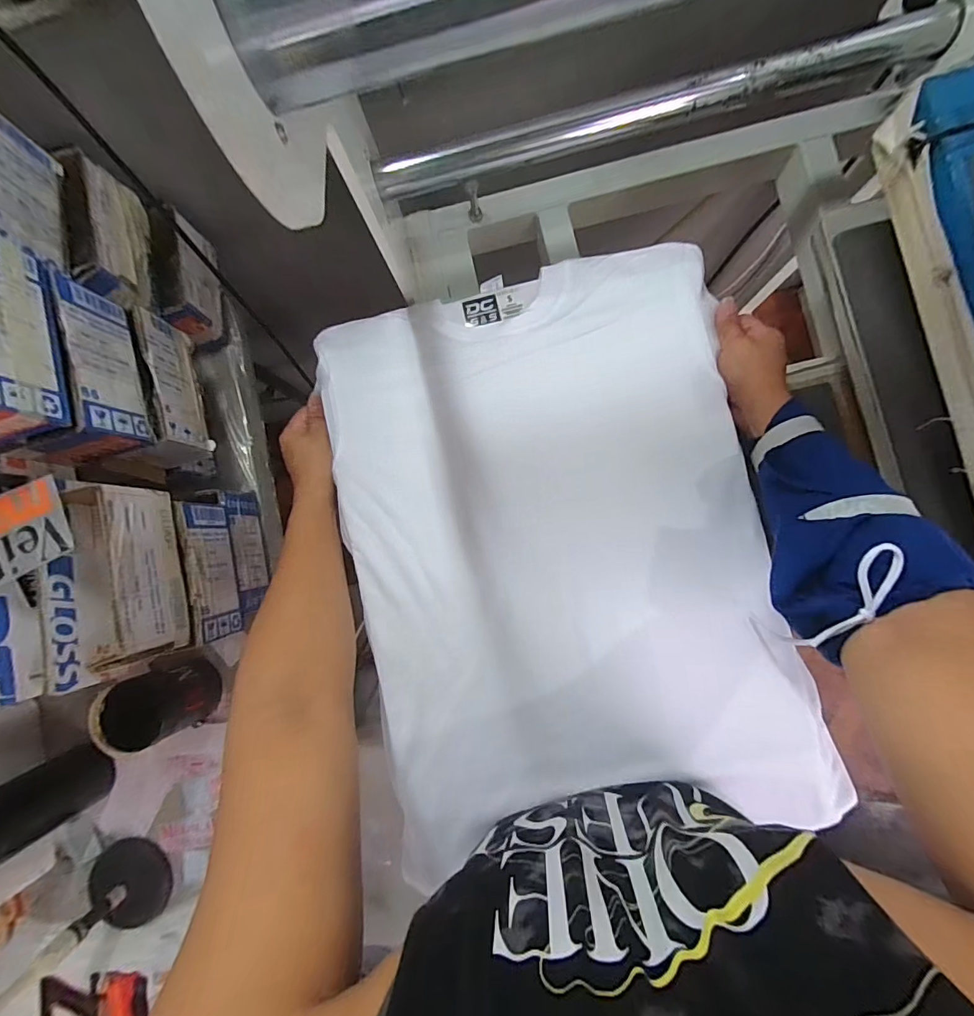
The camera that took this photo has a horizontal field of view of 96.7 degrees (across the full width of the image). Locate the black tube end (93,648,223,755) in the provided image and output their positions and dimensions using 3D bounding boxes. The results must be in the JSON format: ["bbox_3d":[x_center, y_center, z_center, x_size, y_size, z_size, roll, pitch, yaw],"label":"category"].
[{"bbox_3d":[-0.404,0.233,0.531,0.086,0.103,0.088,-18,86,3],"label":"black tube end"}]

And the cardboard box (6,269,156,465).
[{"bbox_3d":[-0.394,-0.127,0.412,0.080,0.075,0.157,-11,86,4],"label":"cardboard box"}]

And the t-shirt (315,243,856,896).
[{"bbox_3d":[0.068,0.037,0.438,0.410,0.024,0.558,-12,86,4],"label":"t-shirt"}]

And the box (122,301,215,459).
[{"bbox_3d":[-0.375,-0.132,0.496,0.060,0.090,0.152,-16,86,3],"label":"box"}]

